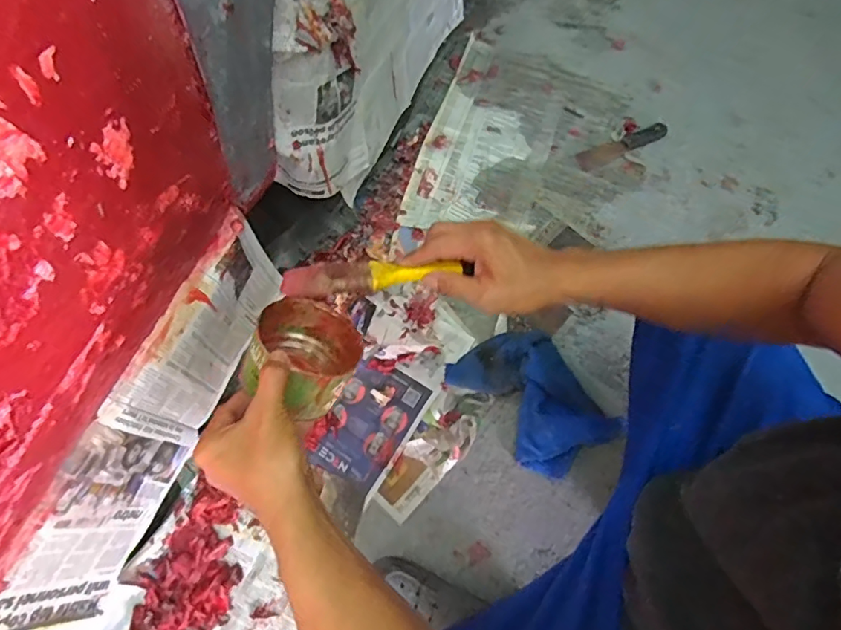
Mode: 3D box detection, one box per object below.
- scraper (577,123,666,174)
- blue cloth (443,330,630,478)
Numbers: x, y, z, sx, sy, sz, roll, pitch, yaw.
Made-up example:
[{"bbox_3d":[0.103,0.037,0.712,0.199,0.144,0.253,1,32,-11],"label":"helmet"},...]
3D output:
[{"bbox_3d":[0.427,-0.359,1.038,0.208,0.015,0.048,-24,69,-8],"label":"scraper"},{"bbox_3d":[0.185,0.136,0.814,0.172,0.072,0.250,-35,71,-12],"label":"blue cloth"}]

